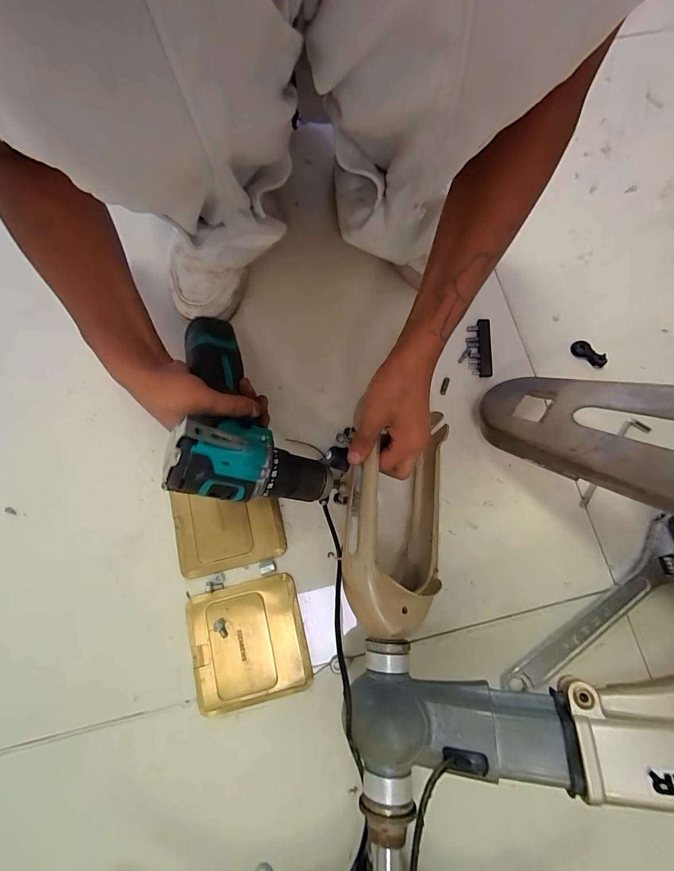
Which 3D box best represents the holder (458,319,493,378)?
[{"bbox_3d":[0.180,-0.113,0.468,0.037,0.012,0.074,5,76,1],"label":"holder"}]

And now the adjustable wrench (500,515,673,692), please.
[{"bbox_3d":[0.301,0.193,0.396,0.273,0.016,0.059,-39,80,-9],"label":"adjustable wrench"}]

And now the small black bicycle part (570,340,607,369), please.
[{"bbox_3d":[0.325,-0.105,0.469,0.044,0.016,0.018,39,79,9],"label":"small black bicycle part"}]

